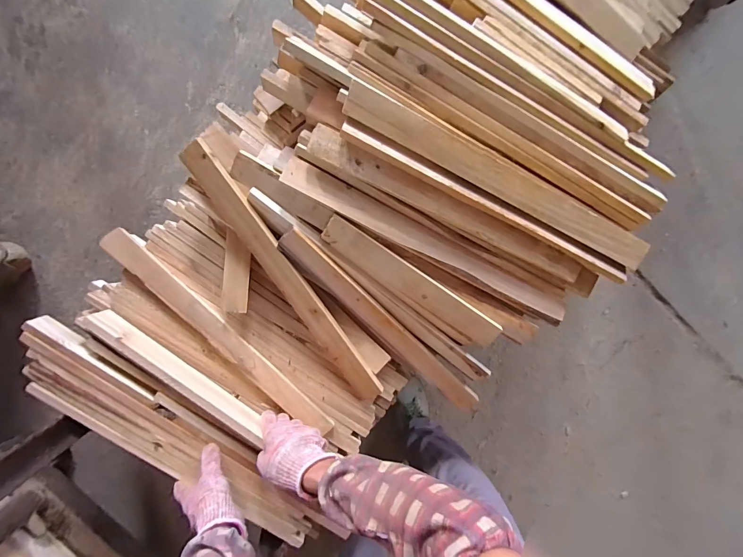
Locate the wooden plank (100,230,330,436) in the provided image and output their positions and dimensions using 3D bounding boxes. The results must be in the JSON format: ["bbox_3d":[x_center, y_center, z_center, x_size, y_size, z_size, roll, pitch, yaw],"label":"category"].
[{"bbox_3d":[-0.246,0.104,0.603,0.046,0.026,0.470,-44,99,-3],"label":"wooden plank"}]

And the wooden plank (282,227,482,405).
[{"bbox_3d":[0.024,0.088,0.607,0.052,0.013,0.450,-40,109,19],"label":"wooden plank"}]

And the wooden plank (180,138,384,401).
[{"bbox_3d":[-0.127,0.012,0.574,0.047,0.014,0.487,-30,106,13],"label":"wooden plank"}]

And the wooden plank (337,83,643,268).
[{"bbox_3d":[0.190,-0.136,0.515,0.493,0.016,0.049,25,90,-10],"label":"wooden plank"}]

